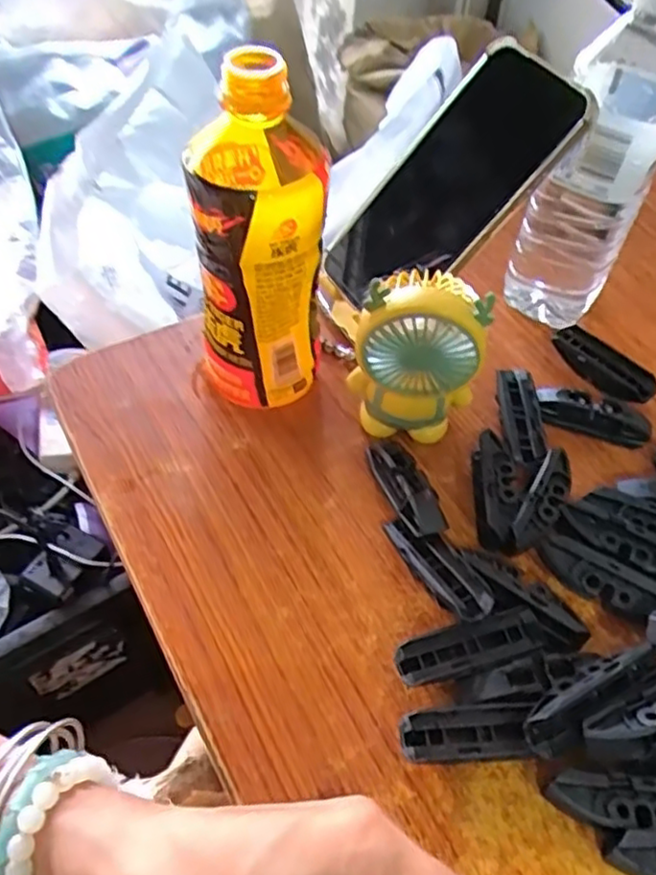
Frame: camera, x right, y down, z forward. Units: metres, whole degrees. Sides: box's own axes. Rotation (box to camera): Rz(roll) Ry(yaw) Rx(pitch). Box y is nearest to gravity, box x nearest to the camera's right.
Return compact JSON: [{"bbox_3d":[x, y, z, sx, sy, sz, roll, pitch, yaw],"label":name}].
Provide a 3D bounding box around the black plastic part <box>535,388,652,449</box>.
[{"bbox_3d":[0.163,-0.013,0.417,0.069,0.018,0.026,19,53,12],"label":"black plastic part"}]

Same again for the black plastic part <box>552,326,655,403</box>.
[{"bbox_3d":[0.181,-0.046,0.446,0.027,0.017,0.070,-25,57,-20],"label":"black plastic part"}]

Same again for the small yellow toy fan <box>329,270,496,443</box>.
[{"bbox_3d":[0.047,-0.042,0.378,0.072,0.106,0.039,8,52,4],"label":"small yellow toy fan"}]

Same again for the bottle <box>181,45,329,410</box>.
[{"bbox_3d":[-0.038,-0.104,0.371,0.066,0.190,0.074,-2,52,-4],"label":"bottle"}]

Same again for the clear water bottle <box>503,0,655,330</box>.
[{"bbox_3d":[0.163,-0.163,0.414,0.065,0.208,0.077,21,54,14],"label":"clear water bottle"}]

